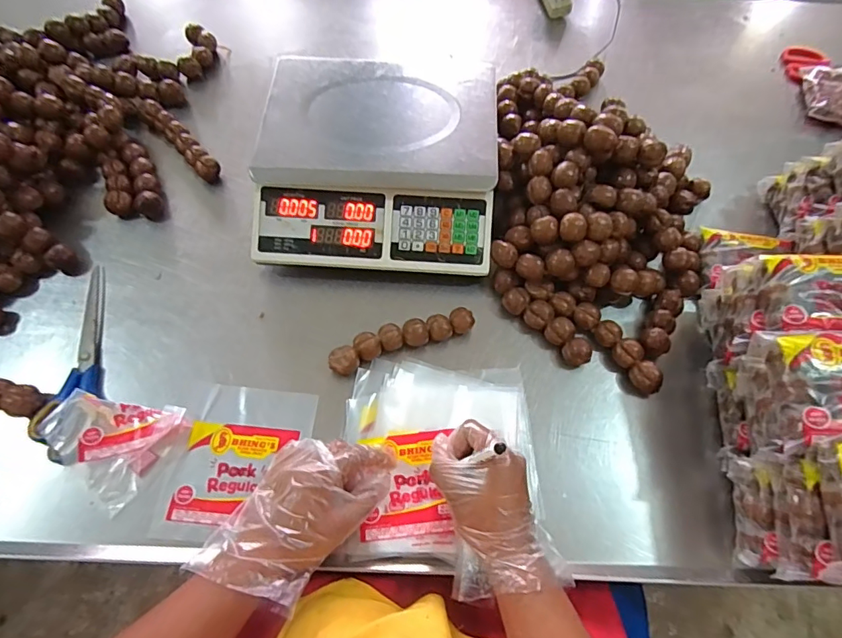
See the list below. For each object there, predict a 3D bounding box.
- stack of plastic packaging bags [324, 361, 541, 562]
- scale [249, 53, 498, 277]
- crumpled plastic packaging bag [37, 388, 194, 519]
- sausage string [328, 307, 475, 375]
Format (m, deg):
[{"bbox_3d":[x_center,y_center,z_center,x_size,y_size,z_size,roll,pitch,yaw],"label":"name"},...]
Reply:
[{"bbox_3d":[0.024,0.155,0.556,0.222,0.028,0.230,-1,64,-2],"label":"stack of plastic packaging bags"},{"bbox_3d":[-0.060,-0.221,0.685,0.318,0.119,0.316,3,63,0],"label":"scale"},{"bbox_3d":[-0.360,0.132,0.556,0.140,0.016,0.118,28,66,12],"label":"crumpled plastic packaging bag"},{"bbox_3d":[-0.024,0.027,0.609,0.184,0.033,0.038,-19,65,-10],"label":"sausage string"}]

